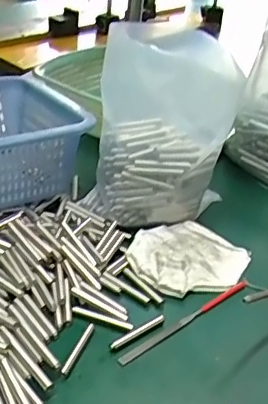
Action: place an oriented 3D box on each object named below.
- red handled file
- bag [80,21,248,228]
[{"bbox_3d":[0.049,0.105,0.501,0.158,0.004,0.011,-23,41,-36],"label":"red handled file"},{"bbox_3d":[0.031,-0.077,0.587,0.138,0.204,0.095,0,32,-7],"label":"bag"}]

